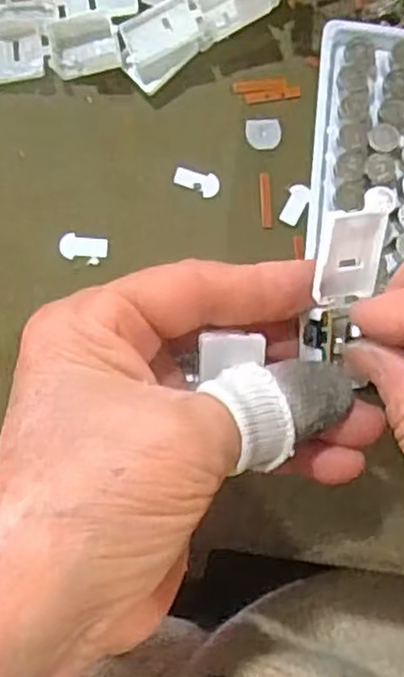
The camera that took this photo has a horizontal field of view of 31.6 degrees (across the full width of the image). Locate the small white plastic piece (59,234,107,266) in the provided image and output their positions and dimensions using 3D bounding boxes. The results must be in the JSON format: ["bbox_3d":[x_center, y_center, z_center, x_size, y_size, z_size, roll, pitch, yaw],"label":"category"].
[{"bbox_3d":[-0.043,-0.033,0.262,0.017,0.004,0.010,9,83,-8],"label":"small white plastic piece"}]

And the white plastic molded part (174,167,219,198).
[{"bbox_3d":[-0.002,-0.059,0.270,0.017,0.004,0.009,11,83,-8],"label":"white plastic molded part"}]

